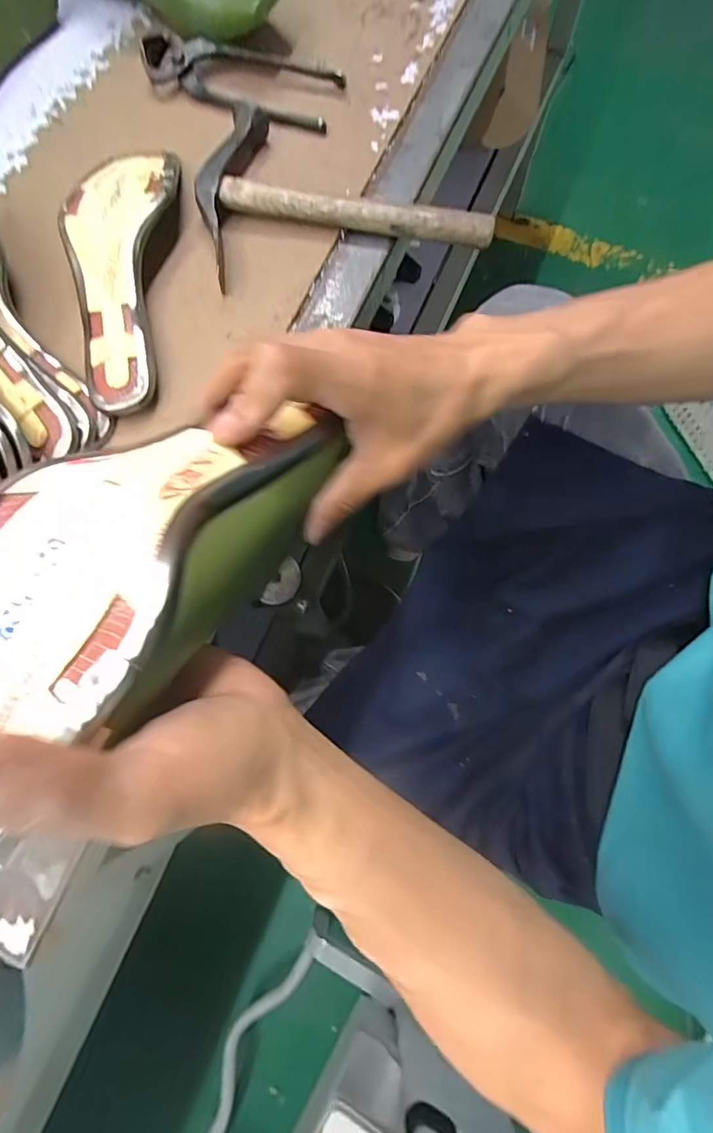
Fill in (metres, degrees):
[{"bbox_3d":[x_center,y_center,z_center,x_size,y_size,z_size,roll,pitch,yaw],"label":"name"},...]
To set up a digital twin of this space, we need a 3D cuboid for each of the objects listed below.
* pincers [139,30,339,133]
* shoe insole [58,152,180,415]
[{"bbox_3d":[-0.101,-0.422,0.439,0.167,0.023,0.062,11,76,4],"label":"pincers"},{"bbox_3d":[-0.176,-0.223,0.373,0.077,0.022,0.227,-3,76,0],"label":"shoe insole"}]

